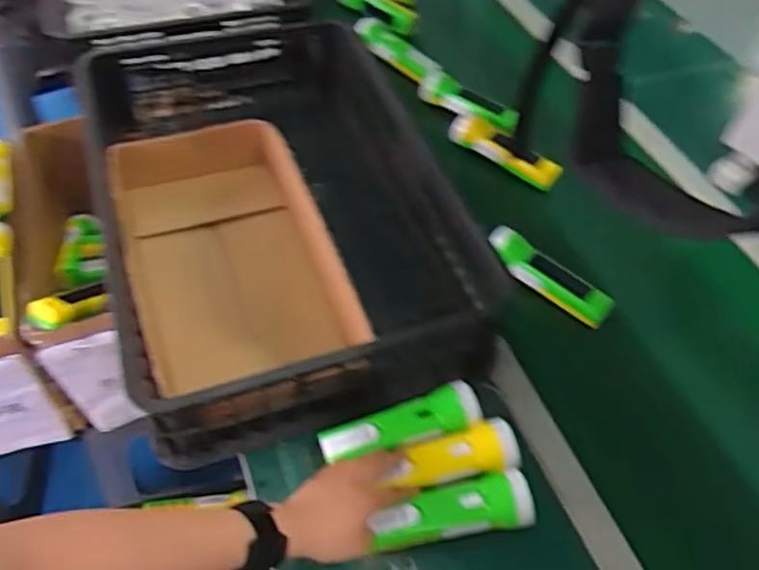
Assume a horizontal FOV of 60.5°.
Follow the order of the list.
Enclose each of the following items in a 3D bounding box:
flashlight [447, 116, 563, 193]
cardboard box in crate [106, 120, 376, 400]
[{"bbox_3d":[0.193,-0.206,1.010,0.185,0.048,0.031,30,55,19],"label":"flashlight"},{"bbox_3d":[-0.191,-0.053,0.818,0.231,0.091,0.346,-16,54,-16],"label":"cardboard box in crate"}]

